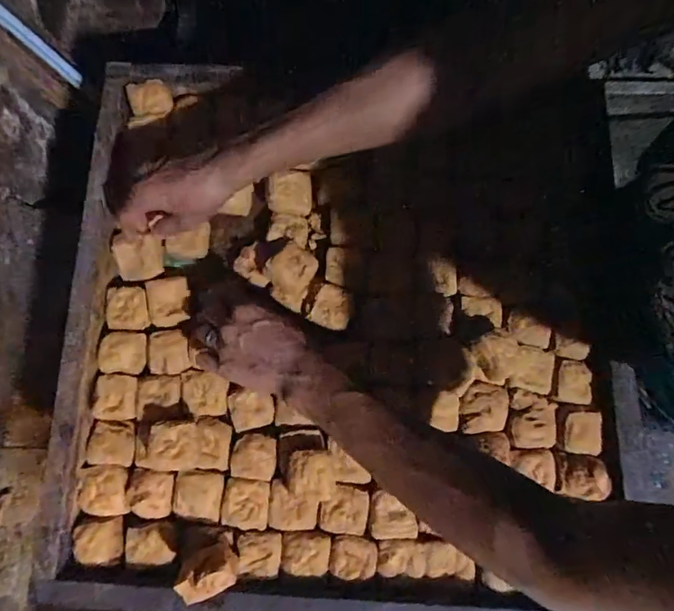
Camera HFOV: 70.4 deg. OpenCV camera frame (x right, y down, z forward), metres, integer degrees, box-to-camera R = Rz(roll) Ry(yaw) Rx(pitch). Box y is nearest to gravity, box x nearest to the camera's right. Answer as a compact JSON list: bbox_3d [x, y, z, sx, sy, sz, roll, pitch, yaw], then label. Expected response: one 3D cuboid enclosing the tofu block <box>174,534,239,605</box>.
[{"bbox_3d":[-0.118,0.250,0.452,0.054,0.041,0.032,-15,104,-2],"label":"tofu block"}]

